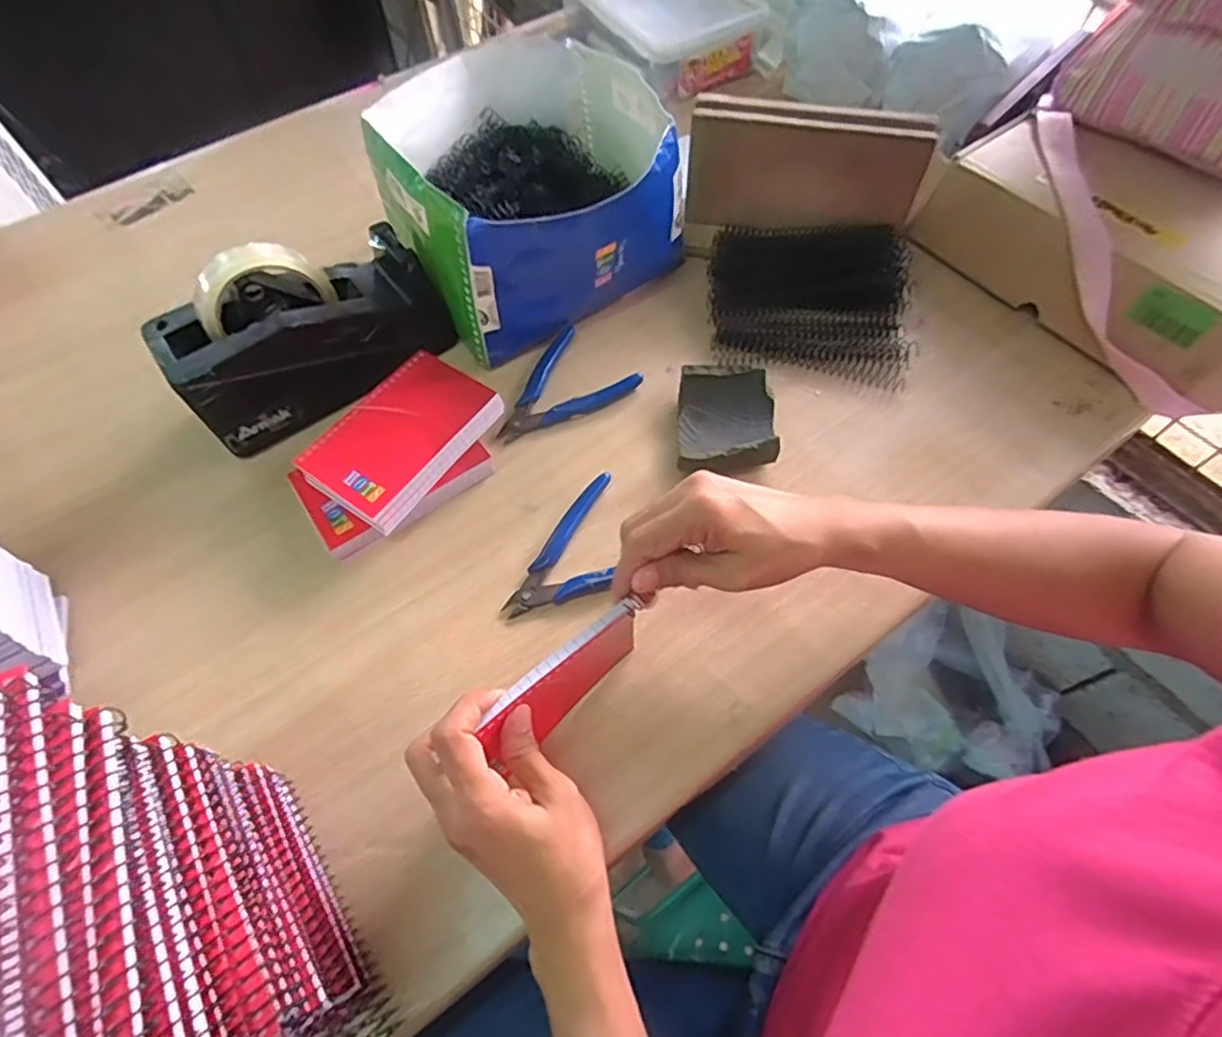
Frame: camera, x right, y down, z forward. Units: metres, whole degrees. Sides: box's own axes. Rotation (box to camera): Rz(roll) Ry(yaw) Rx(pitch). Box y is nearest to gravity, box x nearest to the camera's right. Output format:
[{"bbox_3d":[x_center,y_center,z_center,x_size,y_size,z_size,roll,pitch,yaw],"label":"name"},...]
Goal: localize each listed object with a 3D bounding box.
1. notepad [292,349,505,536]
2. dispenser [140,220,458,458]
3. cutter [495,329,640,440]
[{"bbox_3d":[-0.149,-0.061,0.465,0.083,0.015,0.127,36,70,8],"label":"notepad"},{"bbox_3d":[-0.227,-0.143,0.499,0.198,0.111,0.074,-33,65,-15],"label":"dispenser"},{"bbox_3d":[-0.043,-0.098,0.522,0.081,0.009,0.113,37,68,20],"label":"cutter"}]

